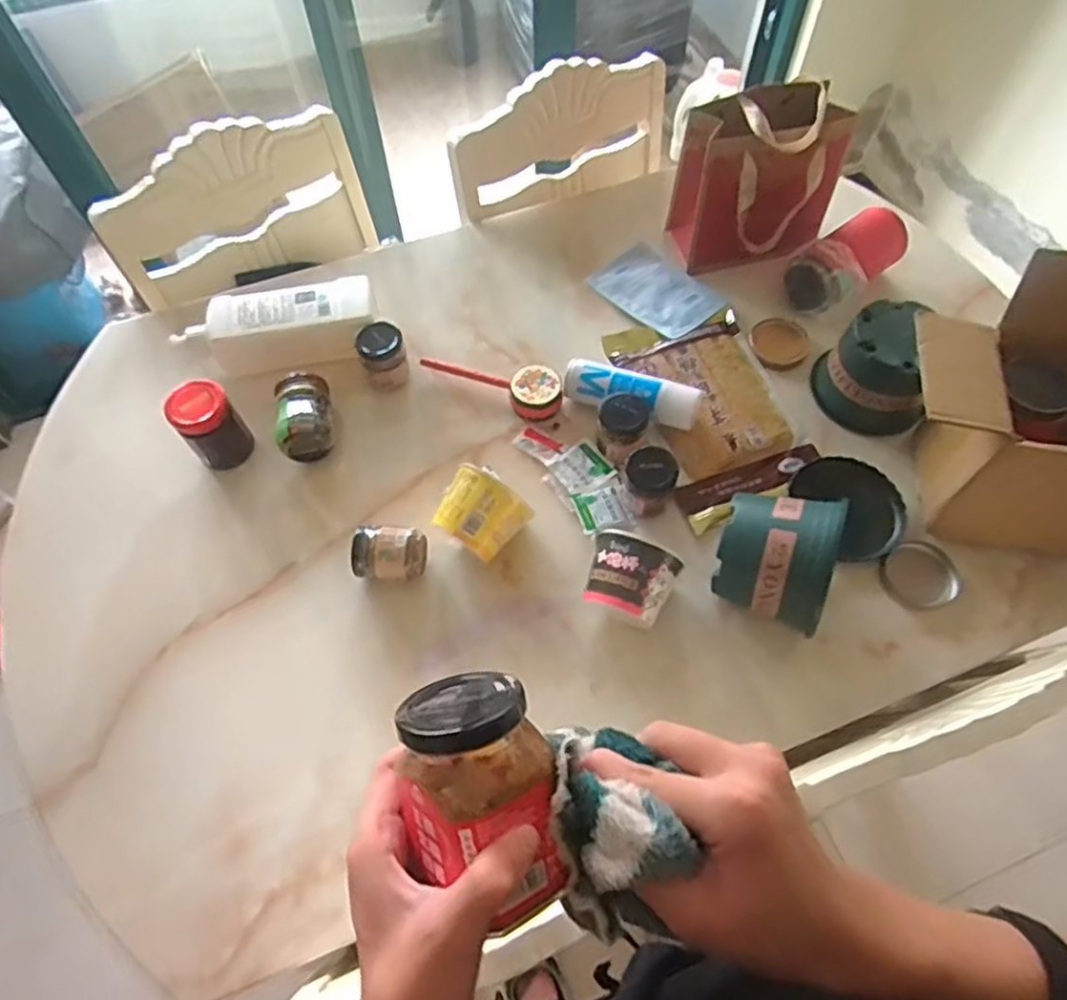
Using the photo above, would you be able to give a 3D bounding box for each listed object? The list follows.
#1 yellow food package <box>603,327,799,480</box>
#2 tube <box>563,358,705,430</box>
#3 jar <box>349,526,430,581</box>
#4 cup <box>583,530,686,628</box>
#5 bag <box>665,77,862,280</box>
[{"bbox_3d":[0.225,-0.136,0.874,0.167,0.023,0.209,-17,63,-9],"label":"yellow food package"},{"bbox_3d":[0.120,-0.128,0.851,0.171,0.054,0.053,20,64,11],"label":"tube"},{"bbox_3d":[-0.157,0.062,0.763,0.078,0.054,0.059,0,61,0],"label":"jar"},{"bbox_3d":[0.100,0.090,0.723,0.093,0.087,0.076,16,63,9],"label":"cup"},{"bbox_3d":[0.299,-0.433,0.932,0.202,0.206,0.127,0,61,1],"label":"bag"}]

